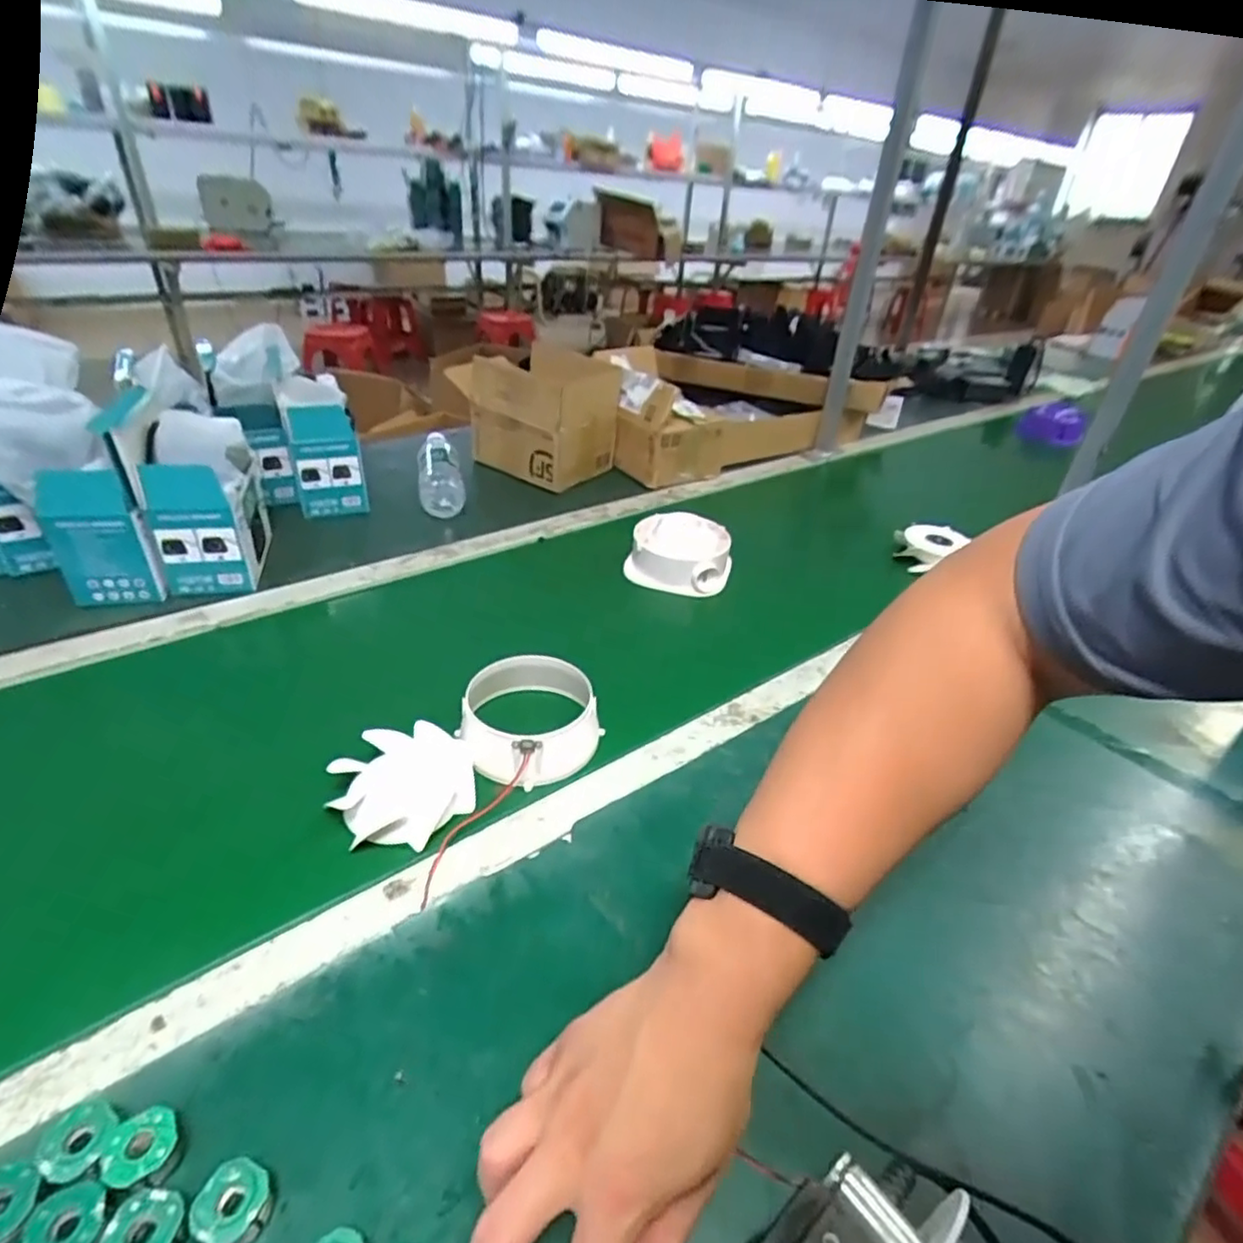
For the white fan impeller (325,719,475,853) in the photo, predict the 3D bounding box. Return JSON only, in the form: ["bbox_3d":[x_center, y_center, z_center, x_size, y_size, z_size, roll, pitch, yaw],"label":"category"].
[{"bbox_3d":[-0.175,0.130,0.528,0.104,0.031,0.100,-3,35,-11],"label":"white fan impeller"}]

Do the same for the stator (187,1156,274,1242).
[{"bbox_3d":[-0.186,0.280,0.313,0.031,0.021,0.031,3,34,-2],"label":"stator"}]

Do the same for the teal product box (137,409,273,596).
[{"bbox_3d":[-0.473,-0.139,0.749,0.100,0.166,0.134,-8,36,-18],"label":"teal product box"}]

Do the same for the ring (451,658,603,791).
[{"bbox_3d":[-0.081,0.085,0.594,0.118,0.047,0.124,3,34,-2],"label":"ring"}]

